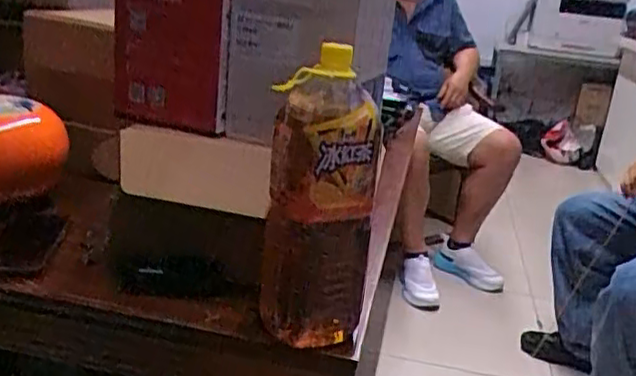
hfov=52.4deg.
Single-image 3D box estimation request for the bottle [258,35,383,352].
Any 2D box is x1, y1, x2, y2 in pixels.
[{"bbox_3d":[0.002,0.017,0.664,0.102,0.288,0.086,4,19,-6],"label":"bottle"}]

